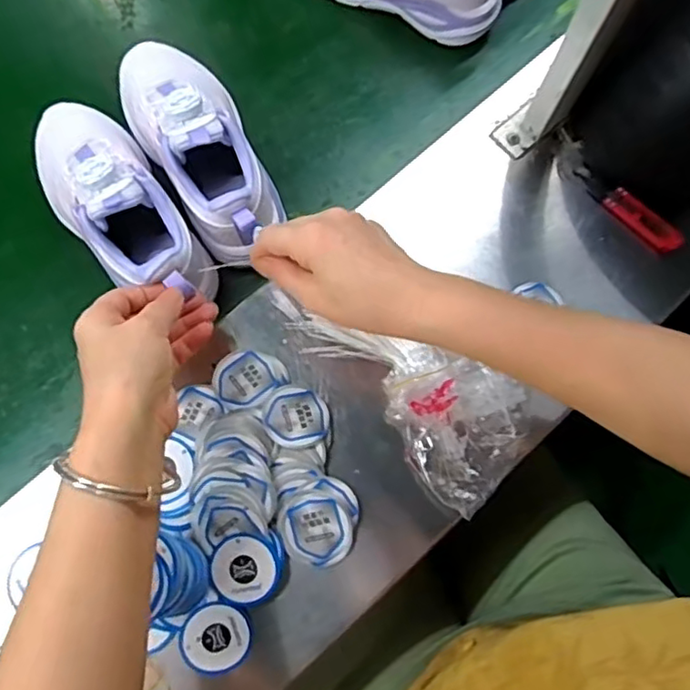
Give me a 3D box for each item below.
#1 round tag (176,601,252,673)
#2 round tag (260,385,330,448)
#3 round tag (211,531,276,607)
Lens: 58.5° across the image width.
[{"bbox_3d":[-0.090,0.206,0.433,0.048,0.004,0.047,2,79,-12],"label":"round tag"},{"bbox_3d":[-0.037,0.053,0.463,0.048,0.005,0.047,7,61,-13],"label":"round tag"},{"bbox_3d":[-0.072,0.159,0.437,0.044,0.007,0.047,0,74,1],"label":"round tag"}]

